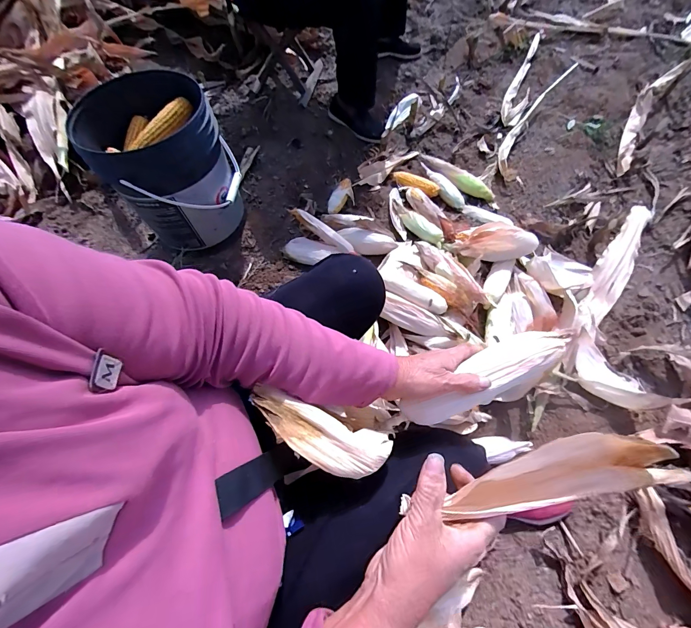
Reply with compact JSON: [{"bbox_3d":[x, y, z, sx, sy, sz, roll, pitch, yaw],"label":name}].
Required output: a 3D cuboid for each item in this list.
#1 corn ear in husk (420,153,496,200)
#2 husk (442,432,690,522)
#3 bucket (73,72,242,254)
[{"bbox_3d":[0.371,-0.473,1.142,0.072,0.043,0.298,-36,71,-12],"label":"corn ear in husk"},{"bbox_3d":[0.155,0.130,0.267,0.168,0.026,0.042,-39,59,33],"label":"husk"},{"bbox_3d":[-0.461,-0.390,0.914,0.306,0.332,0.309,-1,68,1],"label":"bucket"}]

